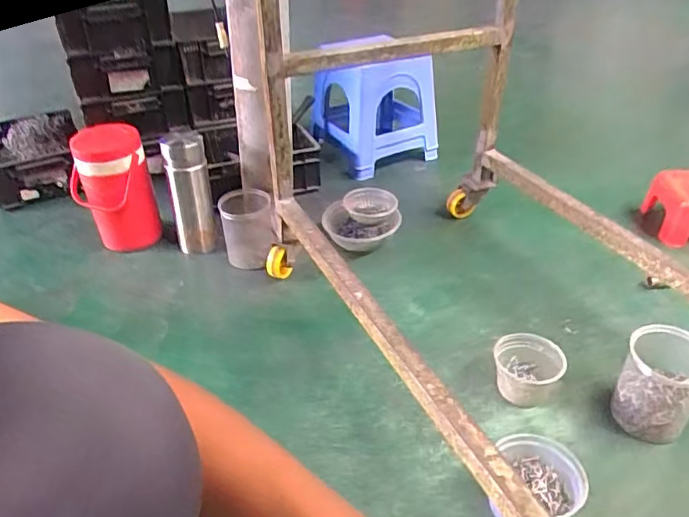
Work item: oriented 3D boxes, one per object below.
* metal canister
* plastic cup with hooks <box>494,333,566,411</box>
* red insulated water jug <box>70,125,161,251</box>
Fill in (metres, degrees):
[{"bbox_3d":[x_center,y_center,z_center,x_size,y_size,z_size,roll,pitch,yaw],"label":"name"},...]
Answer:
[{"bbox_3d":[-0.308,-0.124,1.113,0.085,0.256,0.072,-12,37,-13],"label":"metal canister"},{"bbox_3d":[0.280,0.172,0.850,0.098,0.069,0.088,9,37,15],"label":"plastic cup with hooks"},{"bbox_3d":[-0.461,-0.136,1.117,0.148,0.252,0.128,-19,39,-22],"label":"red insulated water jug"}]

